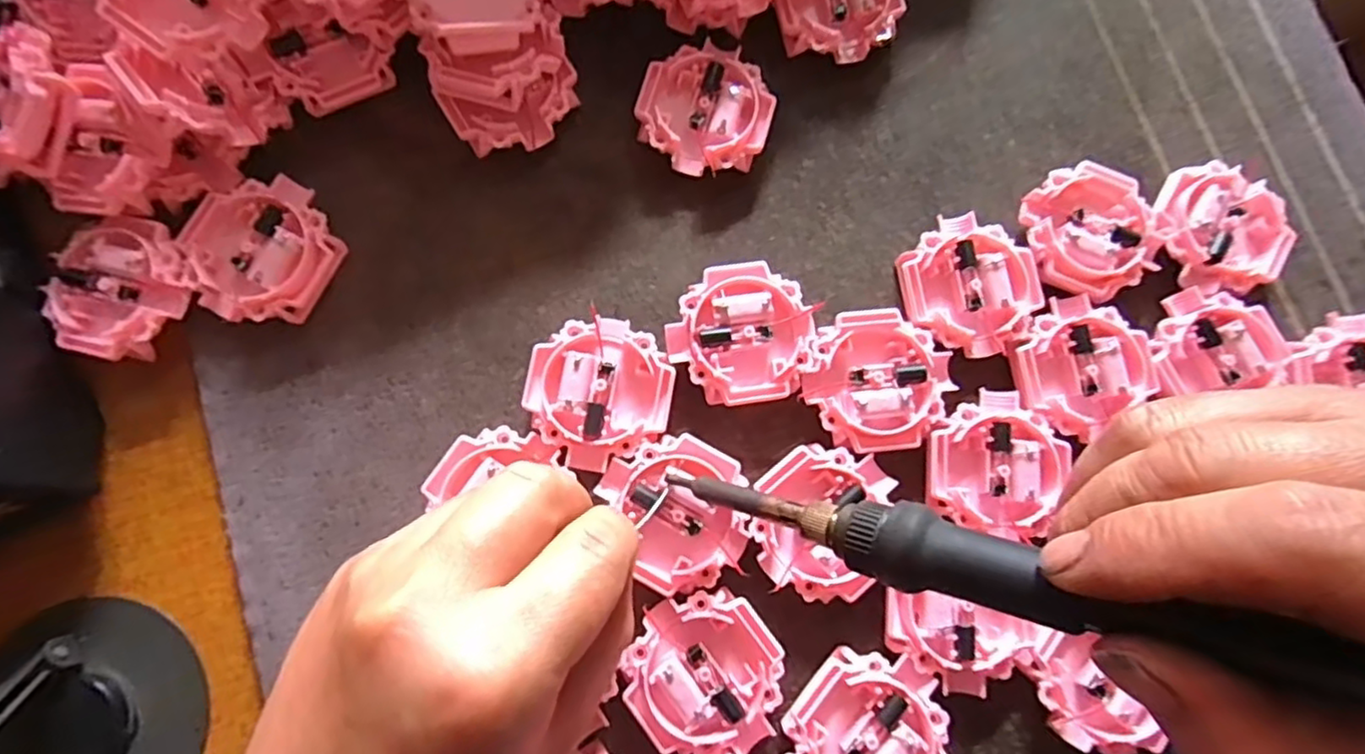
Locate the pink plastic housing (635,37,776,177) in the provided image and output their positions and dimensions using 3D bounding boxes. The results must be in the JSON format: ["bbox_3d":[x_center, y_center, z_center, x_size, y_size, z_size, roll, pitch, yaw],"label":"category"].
[{"bbox_3d":[0.009,-0.106,0.270,0.051,0.016,0.051,1,80,-3],"label":"pink plastic housing"}]

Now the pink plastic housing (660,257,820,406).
[{"bbox_3d":[0.022,-0.016,0.252,0.055,0.014,0.051,-9,80,-5],"label":"pink plastic housing"}]

